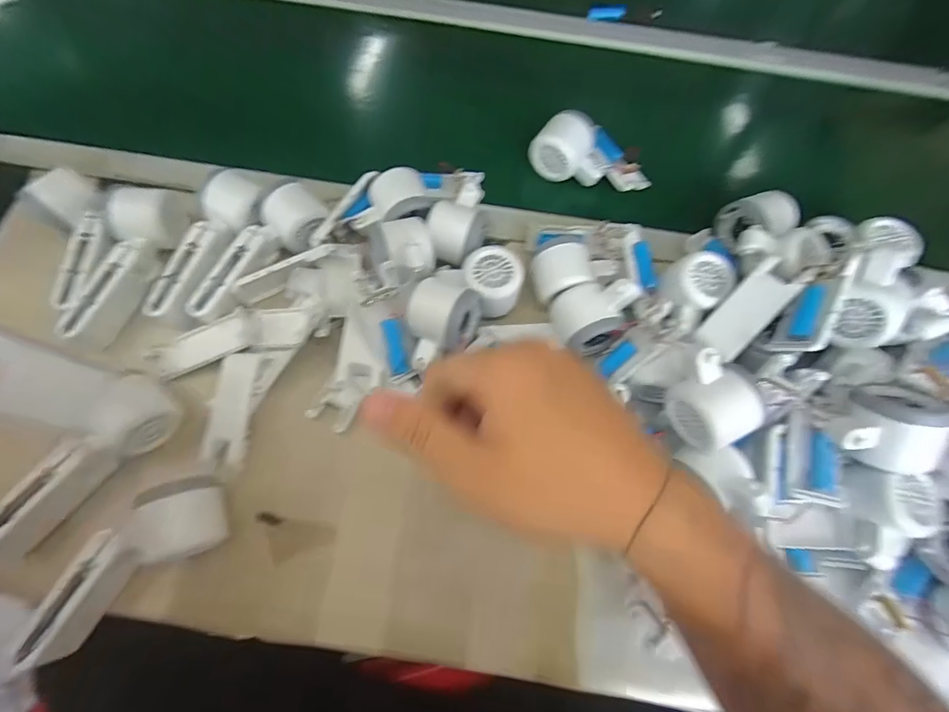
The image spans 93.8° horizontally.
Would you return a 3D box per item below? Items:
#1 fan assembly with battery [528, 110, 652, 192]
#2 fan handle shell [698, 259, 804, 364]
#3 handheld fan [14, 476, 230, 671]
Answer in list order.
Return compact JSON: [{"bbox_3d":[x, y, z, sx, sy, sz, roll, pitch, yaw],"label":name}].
[{"bbox_3d":[0.135,-0.237,0.507,0.135,0.047,0.071,11,69,2],"label":"fan assembly with battery"},{"bbox_3d":[0.241,-0.041,0.391,0.038,0.010,0.091,45,105,26],"label":"fan handle shell"},{"bbox_3d":[-0.269,0.160,0.341,0.161,0.056,0.054,-36,75,-14],"label":"handheld fan"}]

